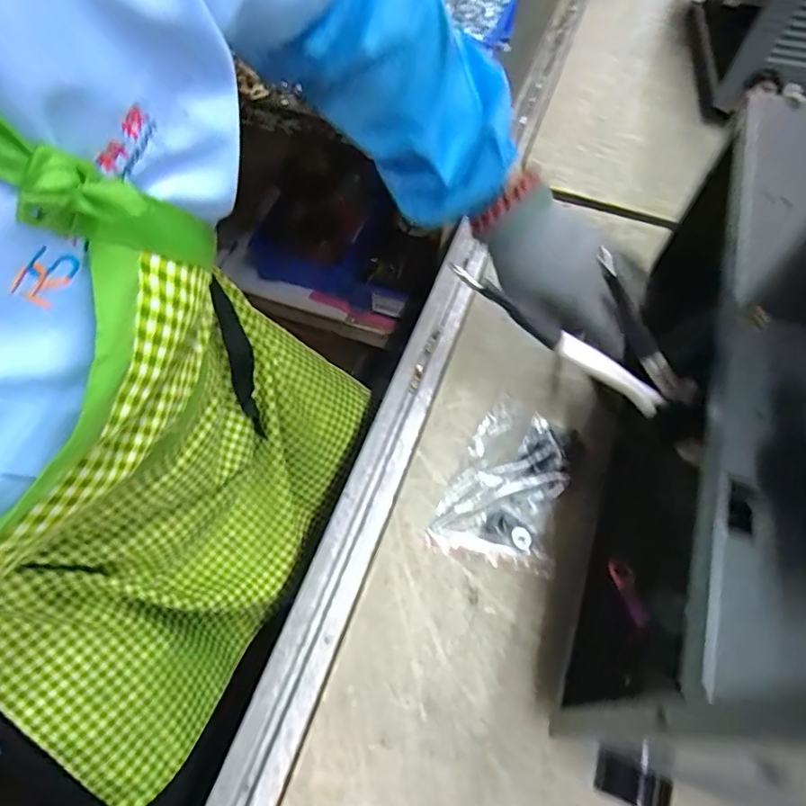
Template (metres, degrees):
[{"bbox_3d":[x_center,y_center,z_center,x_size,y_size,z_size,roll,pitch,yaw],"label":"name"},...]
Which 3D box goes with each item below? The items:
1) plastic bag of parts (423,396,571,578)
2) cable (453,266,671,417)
[{"bbox_3d":[0.084,0.063,0.442,0.092,0.024,0.137,17,59,7],"label":"plastic bag of parts"},{"bbox_3d":[0.089,-0.036,0.309,0.145,0.011,0.011,32,60,-7],"label":"cable"}]

